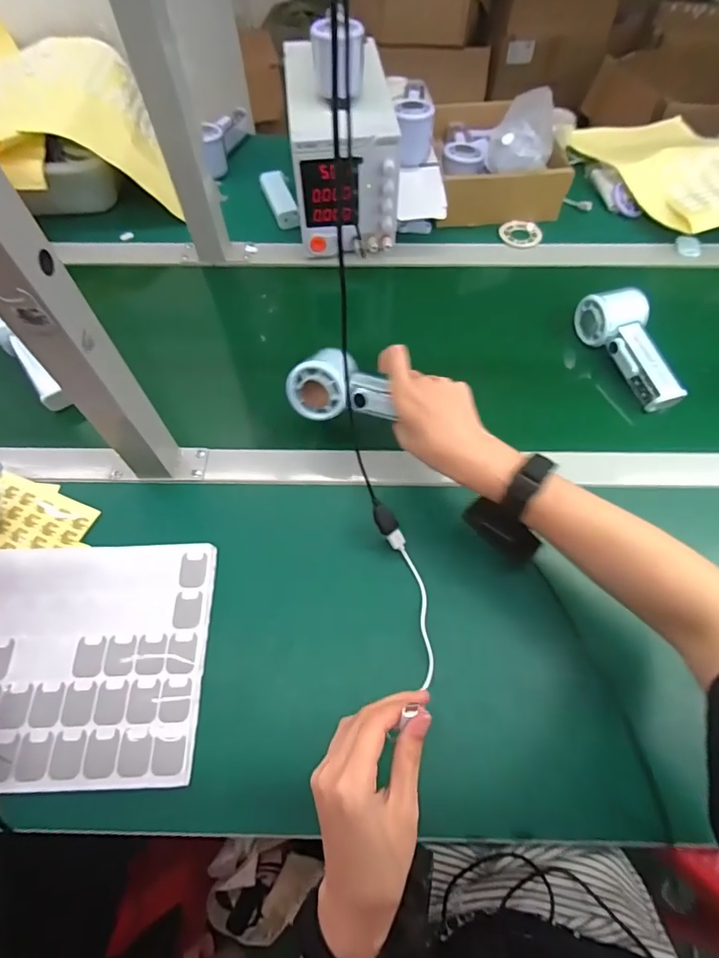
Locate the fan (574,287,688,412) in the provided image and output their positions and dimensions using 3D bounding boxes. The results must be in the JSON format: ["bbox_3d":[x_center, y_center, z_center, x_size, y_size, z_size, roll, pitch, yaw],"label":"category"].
[{"bbox_3d":[0.313,-0.152,0.539,0.051,0.054,0.153,-21,63,-11],"label":"fan"}]

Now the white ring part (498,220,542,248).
[{"bbox_3d":[0.230,-0.352,0.684,0.059,0.008,0.059,10,61,6],"label":"white ring part"}]

